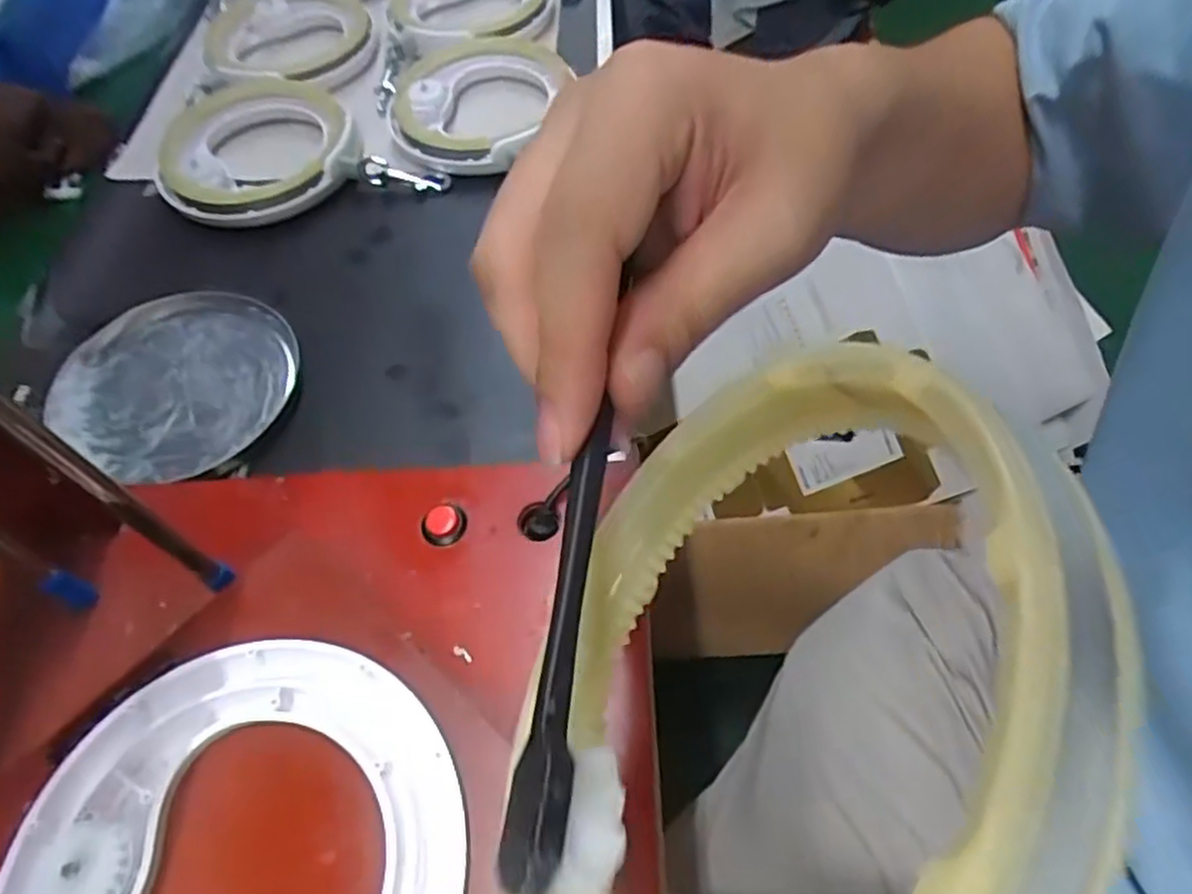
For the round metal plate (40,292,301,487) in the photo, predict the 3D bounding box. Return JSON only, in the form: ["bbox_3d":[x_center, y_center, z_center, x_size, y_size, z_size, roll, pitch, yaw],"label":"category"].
[{"bbox_3d":[-0.230,-0.039,0.410,0.122,0.013,0.122,-1,59,2],"label":"round metal plate"}]

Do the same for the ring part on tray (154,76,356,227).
[{"bbox_3d":[-0.228,-0.202,0.495,0.125,0.031,0.118,-19,60,-8],"label":"ring part on tray"}]

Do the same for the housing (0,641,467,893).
[{"bbox_3d":[-0.106,0.122,0.211,0.134,0.012,0.130,-1,59,2],"label":"housing"}]

